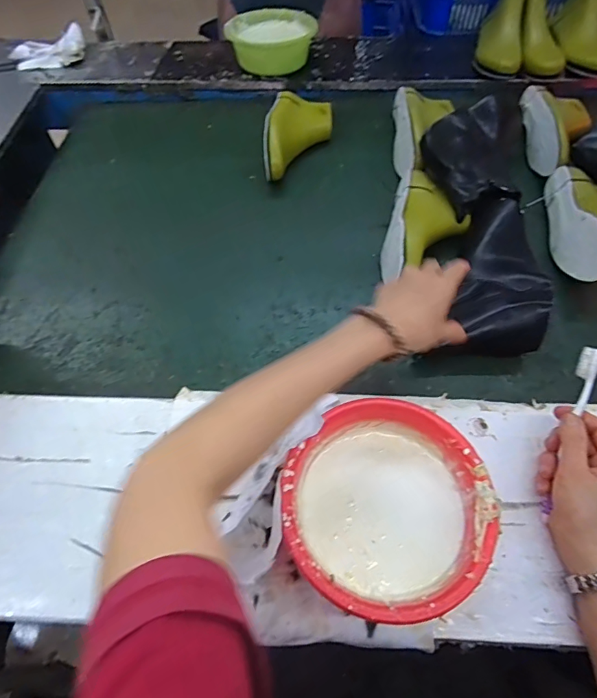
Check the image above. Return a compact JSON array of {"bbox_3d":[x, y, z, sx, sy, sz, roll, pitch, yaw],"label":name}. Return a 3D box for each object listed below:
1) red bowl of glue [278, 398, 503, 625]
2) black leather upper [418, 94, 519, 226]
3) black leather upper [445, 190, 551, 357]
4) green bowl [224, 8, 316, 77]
[{"bbox_3d":[0.082,0.155,0.430,0.184,0.076,0.186,-1,59,1],"label":"red bowl of glue"},{"bbox_3d":[0.285,-0.313,0.700,0.146,0.057,0.187,-16,59,-7],"label":"black leather upper"},{"bbox_3d":[0.291,-0.117,0.623,0.117,0.056,0.254,10,62,8],"label":"black leather upper"},{"bbox_3d":[-0.061,-0.684,0.975,0.191,0.070,0.166,-15,59,-7],"label":"green bowl"}]

